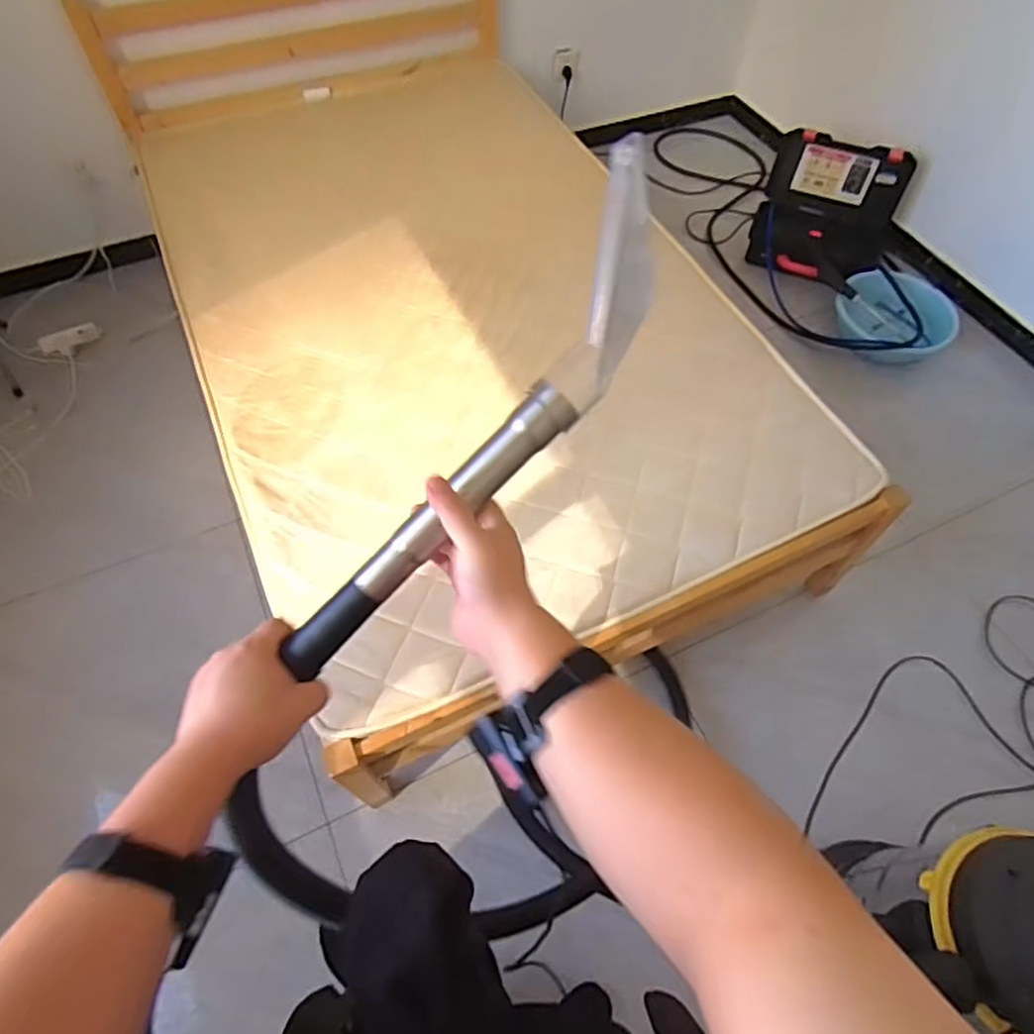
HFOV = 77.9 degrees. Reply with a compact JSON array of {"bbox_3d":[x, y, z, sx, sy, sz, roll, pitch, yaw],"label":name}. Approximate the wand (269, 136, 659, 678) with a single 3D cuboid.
[{"bbox_3d":[-0.023,-0.056,0.472,0.072,0.078,0.433,40,94,16],"label":"wand"}]

